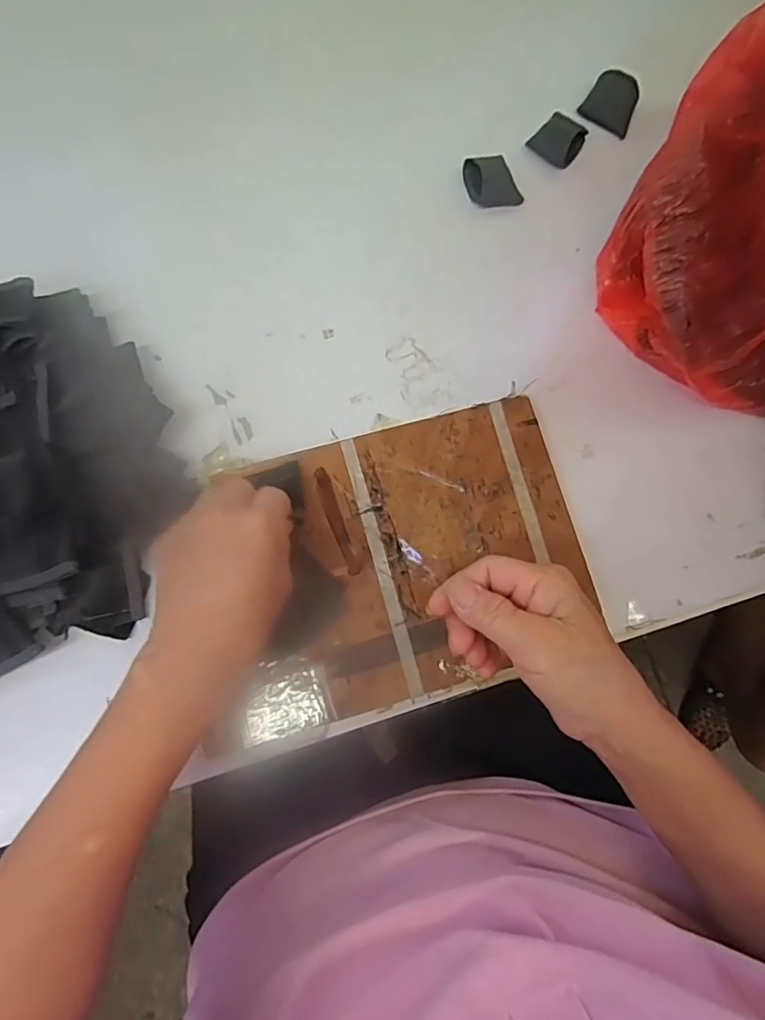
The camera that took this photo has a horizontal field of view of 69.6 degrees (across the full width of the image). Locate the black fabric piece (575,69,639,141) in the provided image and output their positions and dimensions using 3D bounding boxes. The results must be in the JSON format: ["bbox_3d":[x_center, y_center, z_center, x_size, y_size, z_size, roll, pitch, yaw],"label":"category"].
[{"bbox_3d":[0.185,-0.325,0.437,0.042,0.015,0.038,37,80,6],"label":"black fabric piece"}]

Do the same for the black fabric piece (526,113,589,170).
[{"bbox_3d":[0.141,-0.296,0.435,0.036,0.015,0.041,41,80,6],"label":"black fabric piece"}]

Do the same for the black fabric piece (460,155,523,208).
[{"bbox_3d":[0.085,-0.253,0.423,0.038,0.017,0.038,-18,80,-5],"label":"black fabric piece"}]

